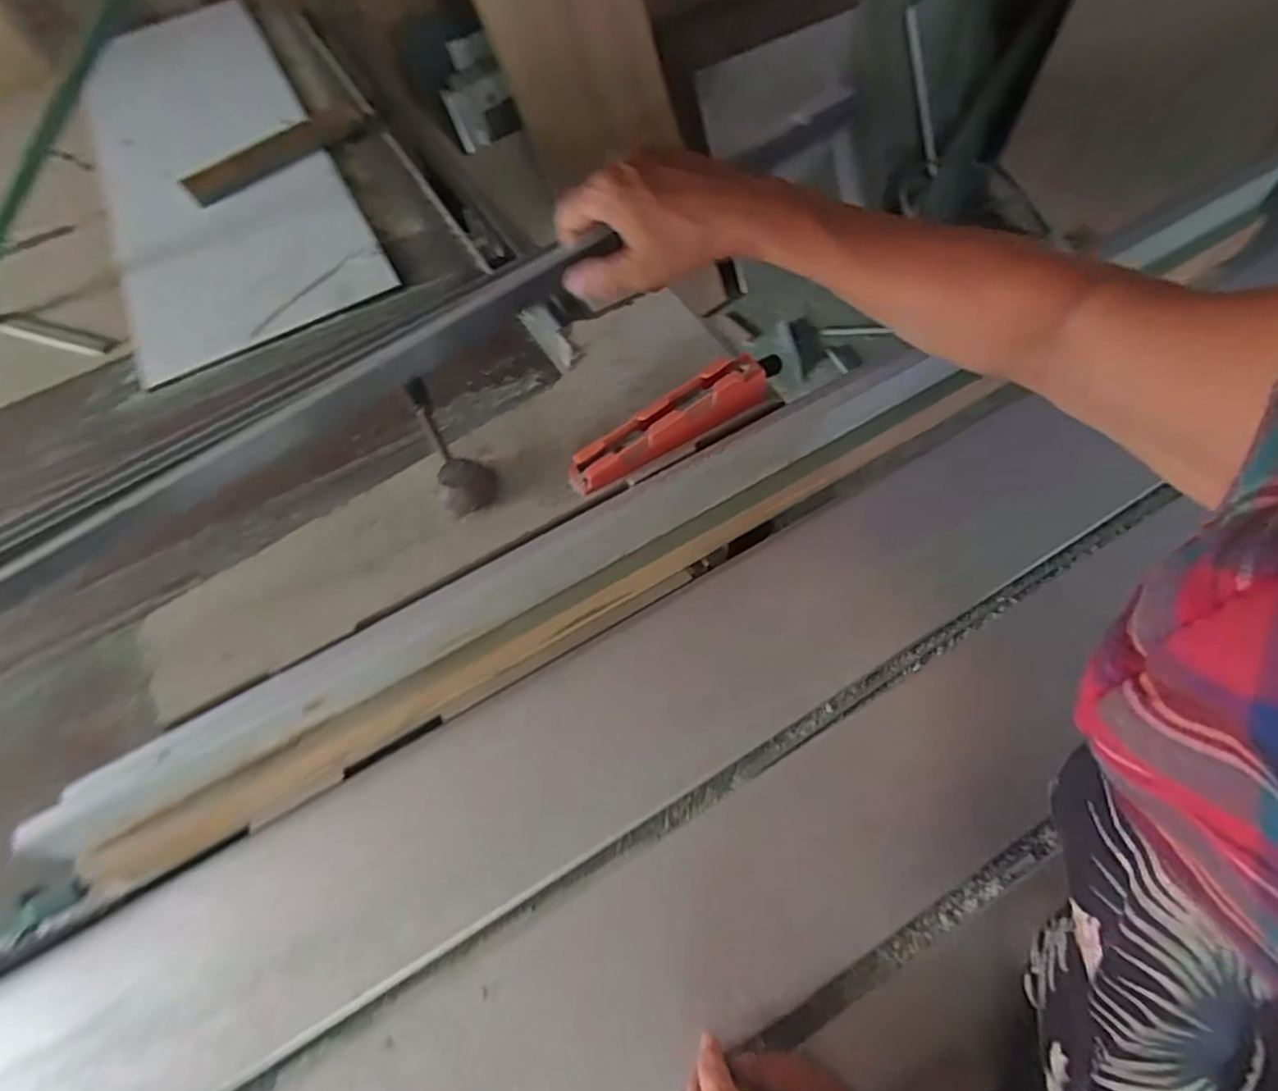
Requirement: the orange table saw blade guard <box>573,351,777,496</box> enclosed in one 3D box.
[{"bbox_3d":[0.031,-0.110,0.577,0.201,0.045,0.039,-28,61,-10],"label":"orange table saw blade guard"}]

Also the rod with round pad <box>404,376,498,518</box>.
[{"bbox_3d":[-0.169,-0.092,0.586,0.049,0.038,0.136,-23,61,-7],"label":"rod with round pad"}]

